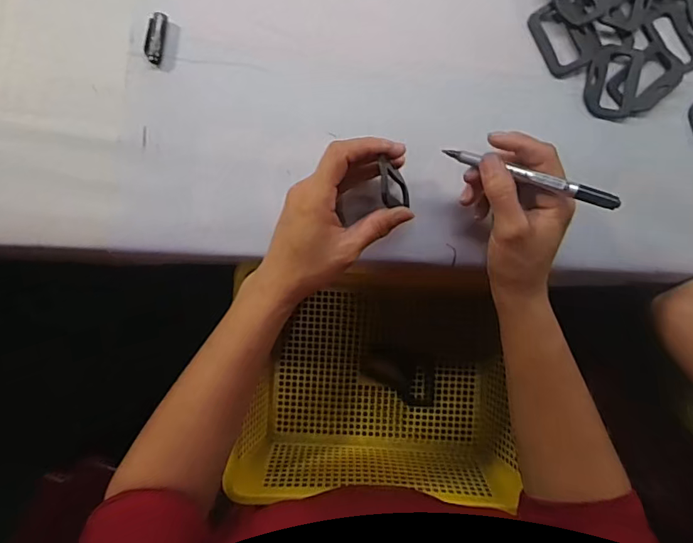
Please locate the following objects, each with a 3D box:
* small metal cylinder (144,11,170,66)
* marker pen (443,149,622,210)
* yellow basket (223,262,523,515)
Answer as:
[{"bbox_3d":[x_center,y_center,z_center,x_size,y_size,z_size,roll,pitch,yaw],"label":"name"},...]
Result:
[{"bbox_3d":[-0.159,-0.193,0.398,0.016,0.007,0.041,11,89,-2],"label":"small metal cylinder"},{"bbox_3d":[0.126,-0.066,0.338,0.123,0.008,0.009,24,88,25],"label":"marker pen"},{"bbox_3d":[0.025,0.116,0.526,0.273,0.101,0.214,-1,88,-2],"label":"yellow basket"}]

